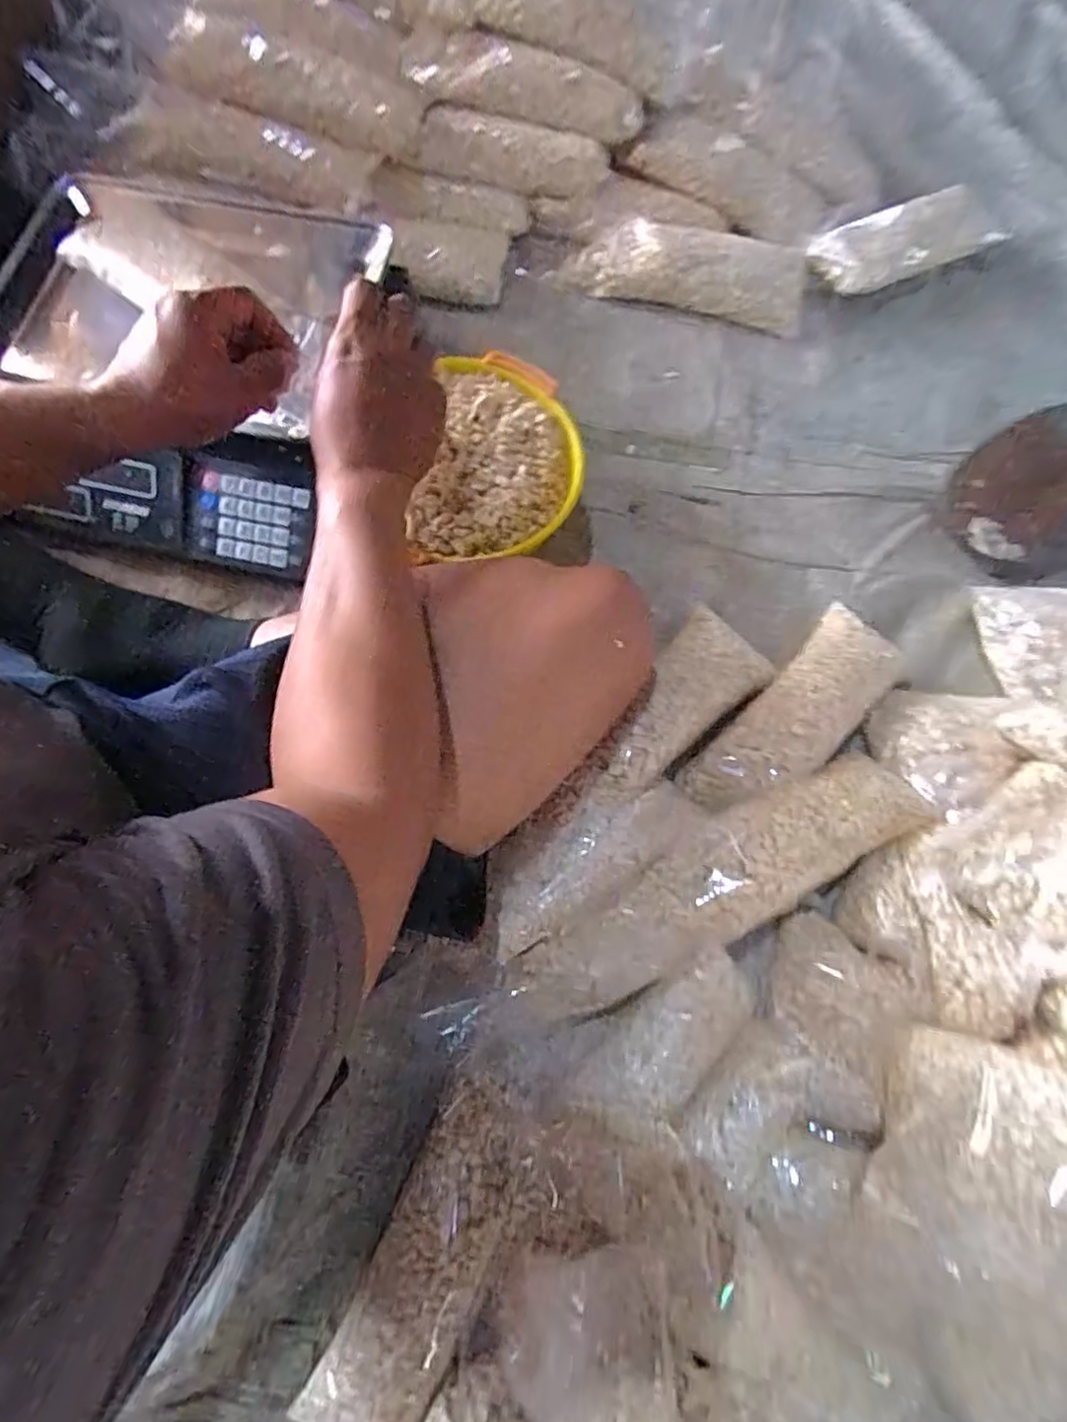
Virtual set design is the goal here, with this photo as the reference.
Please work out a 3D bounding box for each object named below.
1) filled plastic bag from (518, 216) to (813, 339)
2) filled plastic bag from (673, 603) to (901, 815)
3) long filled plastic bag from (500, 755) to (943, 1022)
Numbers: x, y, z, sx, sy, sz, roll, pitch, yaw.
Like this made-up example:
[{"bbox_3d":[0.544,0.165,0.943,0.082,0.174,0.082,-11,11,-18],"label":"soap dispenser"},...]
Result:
[{"bbox_3d":[0.147,-0.487,0.675,0.291,0.046,0.081,15,76,2],"label":"filled plastic bag"},{"bbox_3d":[0.230,0.003,0.547,0.238,0.052,0.085,-42,81,-11],"label":"filled plastic bag"},{"bbox_3d":[0.143,0.132,0.492,0.359,0.060,0.086,-27,78,-8],"label":"long filled plastic bag"}]

